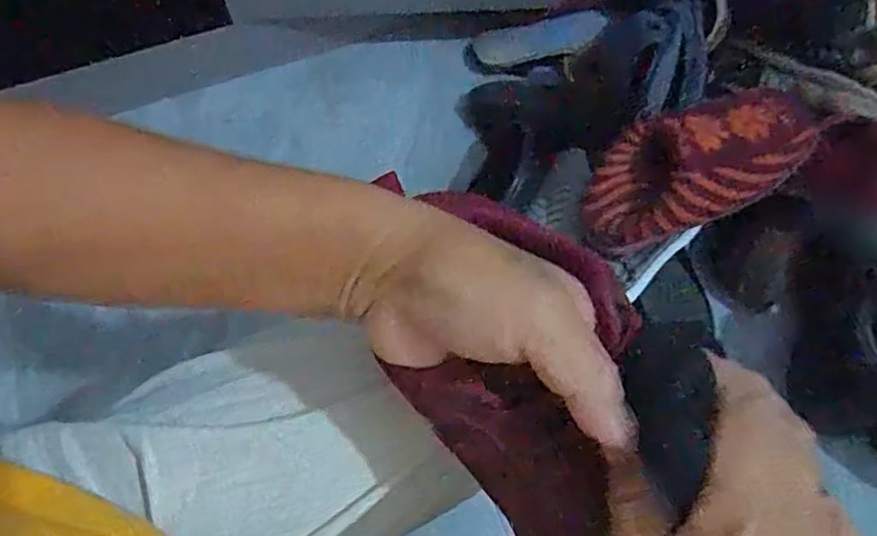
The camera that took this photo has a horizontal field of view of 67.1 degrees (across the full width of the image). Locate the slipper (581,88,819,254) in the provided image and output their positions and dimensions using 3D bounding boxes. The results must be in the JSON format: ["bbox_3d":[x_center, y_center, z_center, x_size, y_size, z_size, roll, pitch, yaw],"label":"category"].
[{"bbox_3d":[0.244,-0.098,0.637,0.221,0.053,0.097,-27,71,13],"label":"slipper"}]

